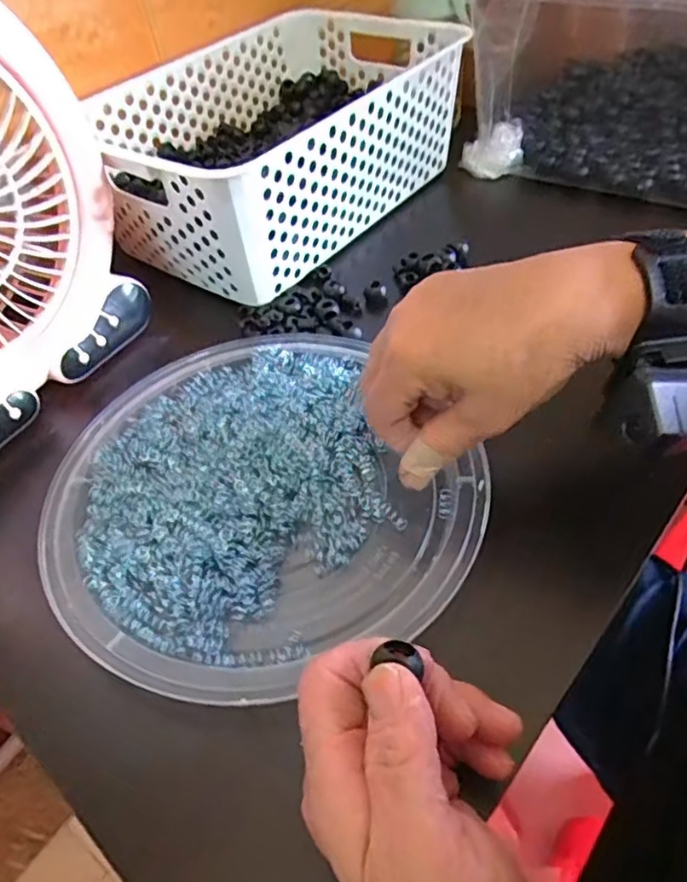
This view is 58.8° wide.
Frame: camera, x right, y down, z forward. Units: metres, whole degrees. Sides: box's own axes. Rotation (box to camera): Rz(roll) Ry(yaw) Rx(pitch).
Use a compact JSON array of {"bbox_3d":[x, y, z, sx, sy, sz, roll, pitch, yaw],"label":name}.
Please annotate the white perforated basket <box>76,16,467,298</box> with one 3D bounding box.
[{"bbox_3d":[-0.056,-0.257,0.519,0.206,0.102,0.313,29,58,28],"label":"white perforated basket"}]

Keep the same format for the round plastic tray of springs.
[{"bbox_3d":[-0.055,0.026,0.341,0.212,0.016,0.223,-4,49,4],"label":"round plastic tray of springs"}]

